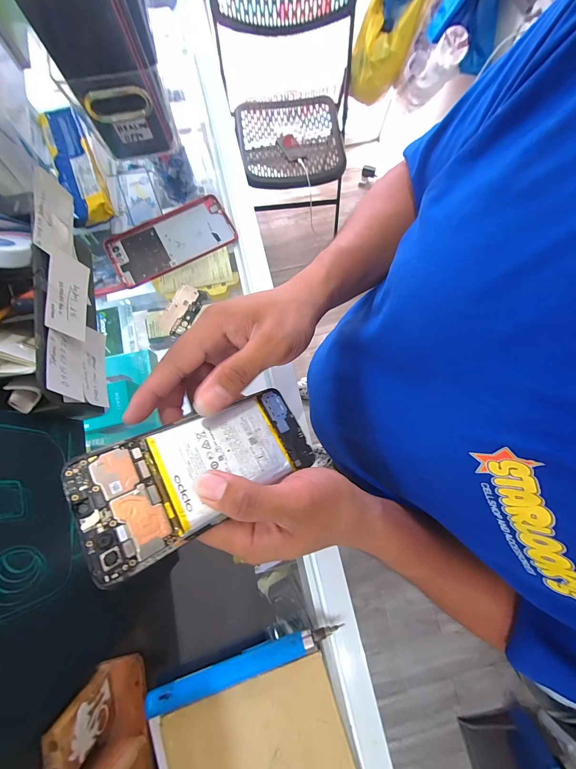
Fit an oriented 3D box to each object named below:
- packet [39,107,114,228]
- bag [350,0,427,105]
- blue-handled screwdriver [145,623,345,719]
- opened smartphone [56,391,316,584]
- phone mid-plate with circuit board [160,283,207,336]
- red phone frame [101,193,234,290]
[{"bbox_3d":[-0.269,-0.279,0.360,0.049,0.020,0.163,-22,81,-5],"label":"packet"},{"bbox_3d":[0.360,-1.257,0.947,0.188,0.443,0.159,31,37,5],"label":"bag"},{"bbox_3d":[-0.040,0.262,0.266,0.183,0.019,0.014,-18,80,-4],"label":"blue-handled screwdriver"},{"bbox_3d":[-0.052,0.052,0.190,0.150,0.010,0.067,-21,79,-35],"label":"opened smartphone"},{"bbox_3d":[-0.129,-0.090,0.345,0.035,0.005,0.064,27,80,4],"label":"phone mid-plate with circuit board"},{"bbox_3d":[-0.148,-0.183,0.359,0.152,0.009,0.079,-27,81,-5],"label":"red phone frame"}]

